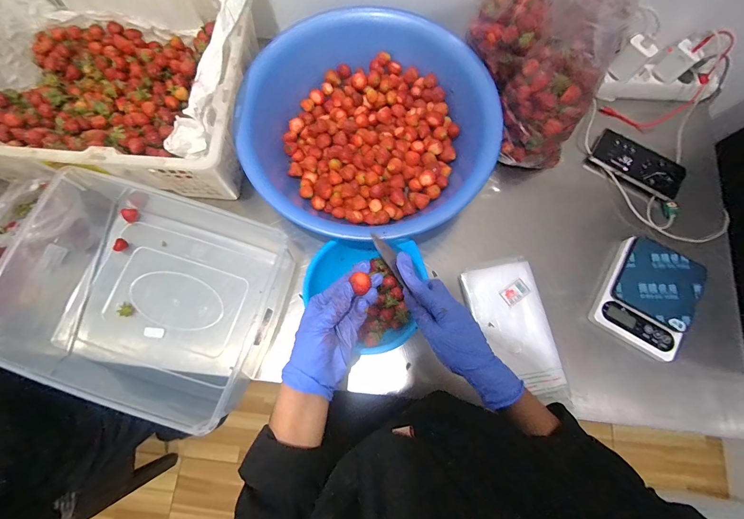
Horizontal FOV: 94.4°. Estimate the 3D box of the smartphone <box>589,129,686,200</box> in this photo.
[{"bbox_3d":[0.504,-0.180,0.652,0.163,0.010,0.076,37,92,11],"label":"smartphone"}]

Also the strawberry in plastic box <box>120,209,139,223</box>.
[{"bbox_3d":[-0.424,-0.077,0.605,0.021,0.025,0.024,0,75,-1],"label":"strawberry in plastic box"}]

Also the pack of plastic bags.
[{"bbox_3d":[0.236,0.121,0.574,0.117,0.028,0.233,-14,76,-4],"label":"pack of plastic bags"}]

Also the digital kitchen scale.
[{"bbox_3d":[0.470,0.060,0.585,0.143,0.026,0.179,30,77,7],"label":"digital kitchen scale"}]

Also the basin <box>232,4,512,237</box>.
[{"bbox_3d":[-0.014,-0.226,0.604,0.407,0.117,0.378,0,75,-1],"label":"basin"}]

